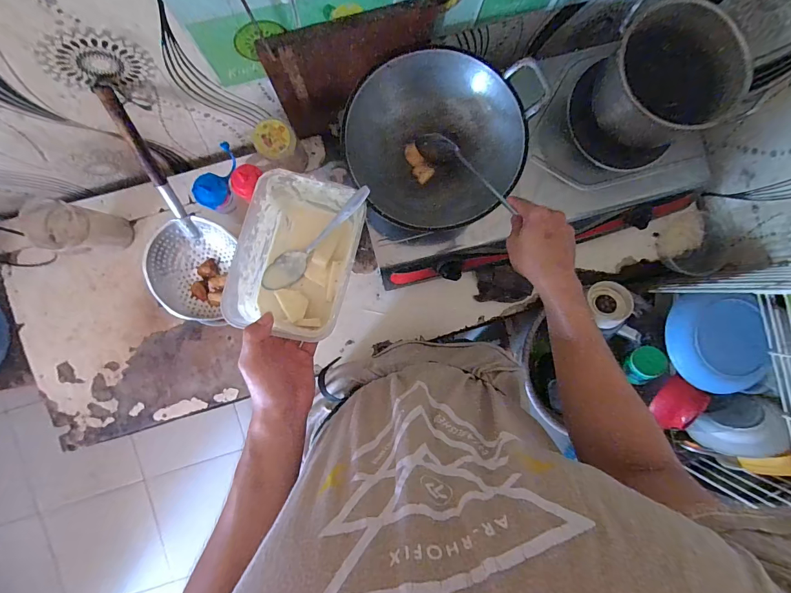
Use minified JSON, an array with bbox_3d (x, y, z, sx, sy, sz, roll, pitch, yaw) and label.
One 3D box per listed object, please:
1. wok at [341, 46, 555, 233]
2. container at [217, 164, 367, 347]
[{"bbox_3d":[0.067,-0.269,0.650,0.309,0.105,0.297,13,113,-3],"label":"wok"},{"bbox_3d":[-0.108,-0.045,0.418,0.113,0.079,0.167,15,89,-3],"label":"container"}]

